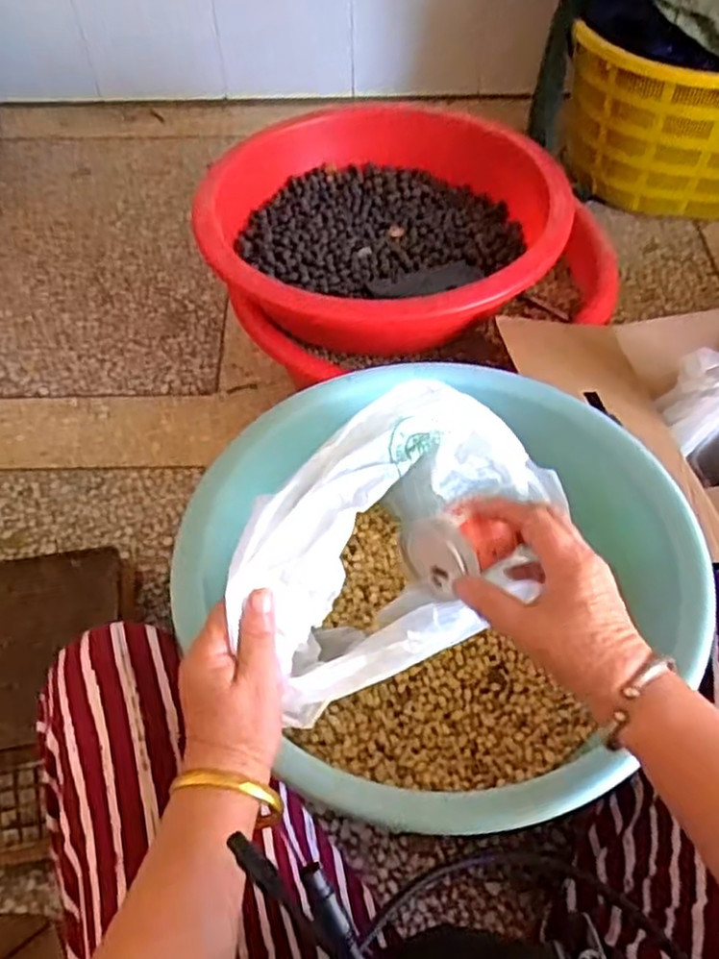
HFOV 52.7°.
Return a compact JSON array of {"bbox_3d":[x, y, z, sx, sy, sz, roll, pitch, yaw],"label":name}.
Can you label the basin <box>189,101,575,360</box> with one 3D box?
[{"bbox_3d":[0.034,-0.391,1.073,0.503,0.124,0.473,0,56,0],"label":"basin"}]

